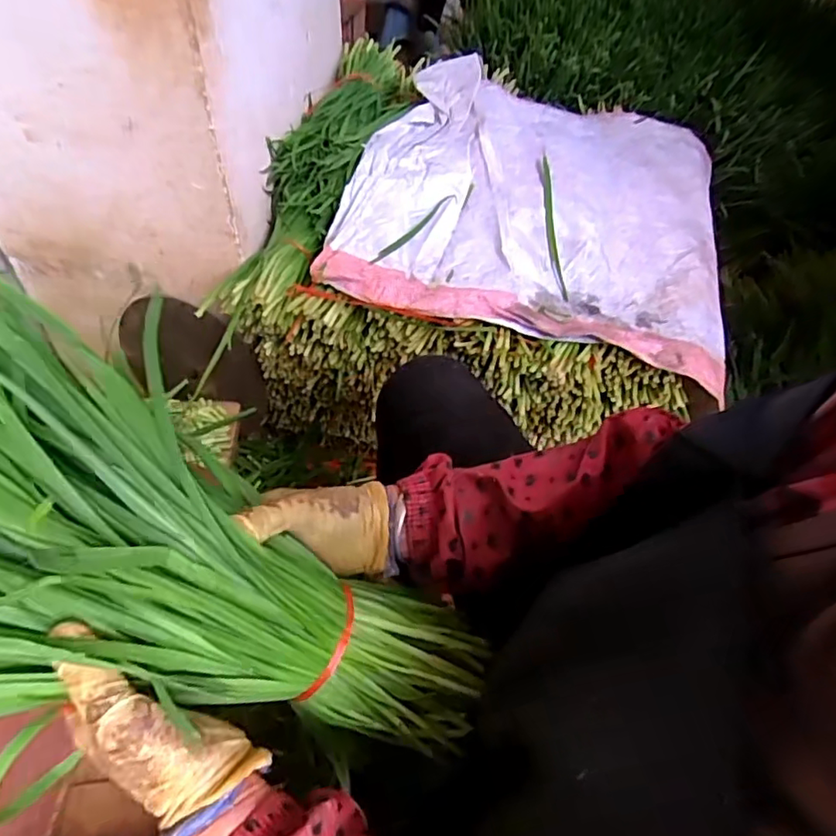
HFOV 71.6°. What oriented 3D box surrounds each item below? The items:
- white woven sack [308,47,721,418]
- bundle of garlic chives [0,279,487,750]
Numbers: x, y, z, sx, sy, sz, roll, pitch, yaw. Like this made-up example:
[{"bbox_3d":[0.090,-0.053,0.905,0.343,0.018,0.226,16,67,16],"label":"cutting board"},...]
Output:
[{"bbox_3d":[0.195,-0.353,0.906,0.561,0.109,0.570,13,51,5],"label":"white woven sack"},{"bbox_3d":[-0.151,0.081,0.314,0.454,0.097,0.202,31,47,-21],"label":"bundle of garlic chives"}]

